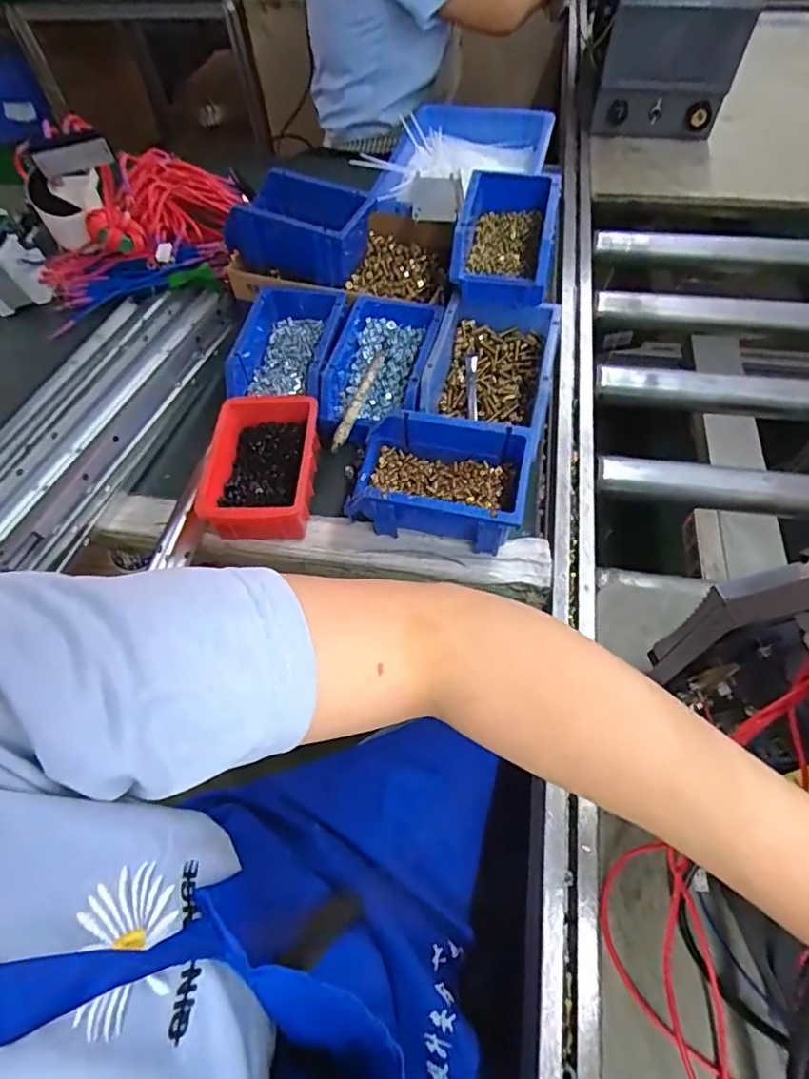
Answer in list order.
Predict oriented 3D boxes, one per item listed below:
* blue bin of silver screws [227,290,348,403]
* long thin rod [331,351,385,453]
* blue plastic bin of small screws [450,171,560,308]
[{"bbox_3d":[-0.126,-0.215,0.625,0.111,0.054,0.160,5,60,6],"label":"blue bin of silver screws"},{"bbox_3d":[-0.046,-0.149,0.581,0.011,0.015,0.142,16,63,8],"label":"long thin rod"},{"bbox_3d":[0.112,-0.335,0.613,0.102,0.056,0.159,8,60,8],"label":"blue plastic bin of small screws"}]

